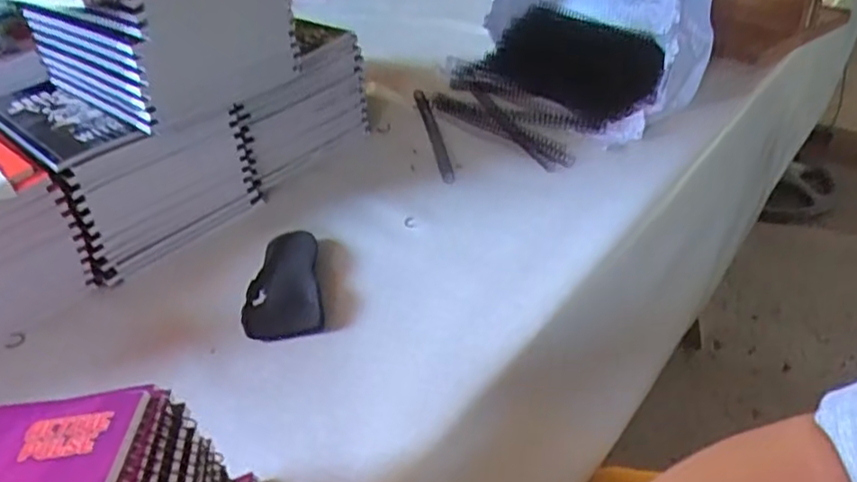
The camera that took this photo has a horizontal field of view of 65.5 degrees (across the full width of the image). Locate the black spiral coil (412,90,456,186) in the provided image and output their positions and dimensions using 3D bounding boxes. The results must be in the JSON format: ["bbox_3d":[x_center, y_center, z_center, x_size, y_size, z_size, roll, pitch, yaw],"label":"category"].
[{"bbox_3d":[0.004,-0.122,0.737,0.014,0.011,0.198,-10,38,-5],"label":"black spiral coil"}]

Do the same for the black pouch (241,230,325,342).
[{"bbox_3d":[-0.118,0.031,0.538,0.060,0.019,0.114,-10,38,-5],"label":"black pouch"}]

